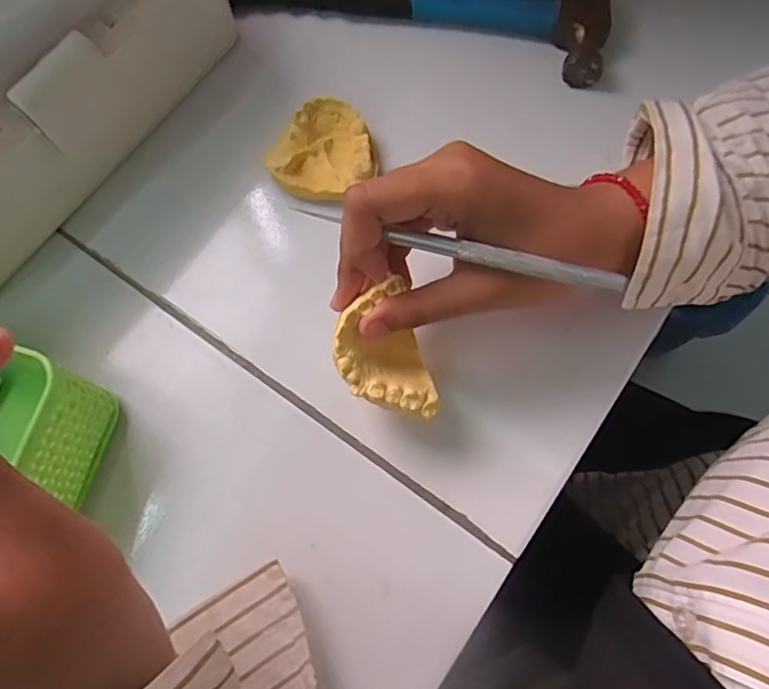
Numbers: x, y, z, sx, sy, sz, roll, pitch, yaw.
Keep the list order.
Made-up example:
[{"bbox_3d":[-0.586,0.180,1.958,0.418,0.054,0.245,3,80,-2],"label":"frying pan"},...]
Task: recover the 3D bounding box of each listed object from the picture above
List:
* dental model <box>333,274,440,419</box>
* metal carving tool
[{"bbox_3d":[-0.002,0.004,0.267,0.041,0.025,0.063,-20,105,-13],"label":"dental model"},{"bbox_3d":[0.029,-0.040,0.236,0.135,0.004,0.005,14,71,7],"label":"metal carving tool"}]

